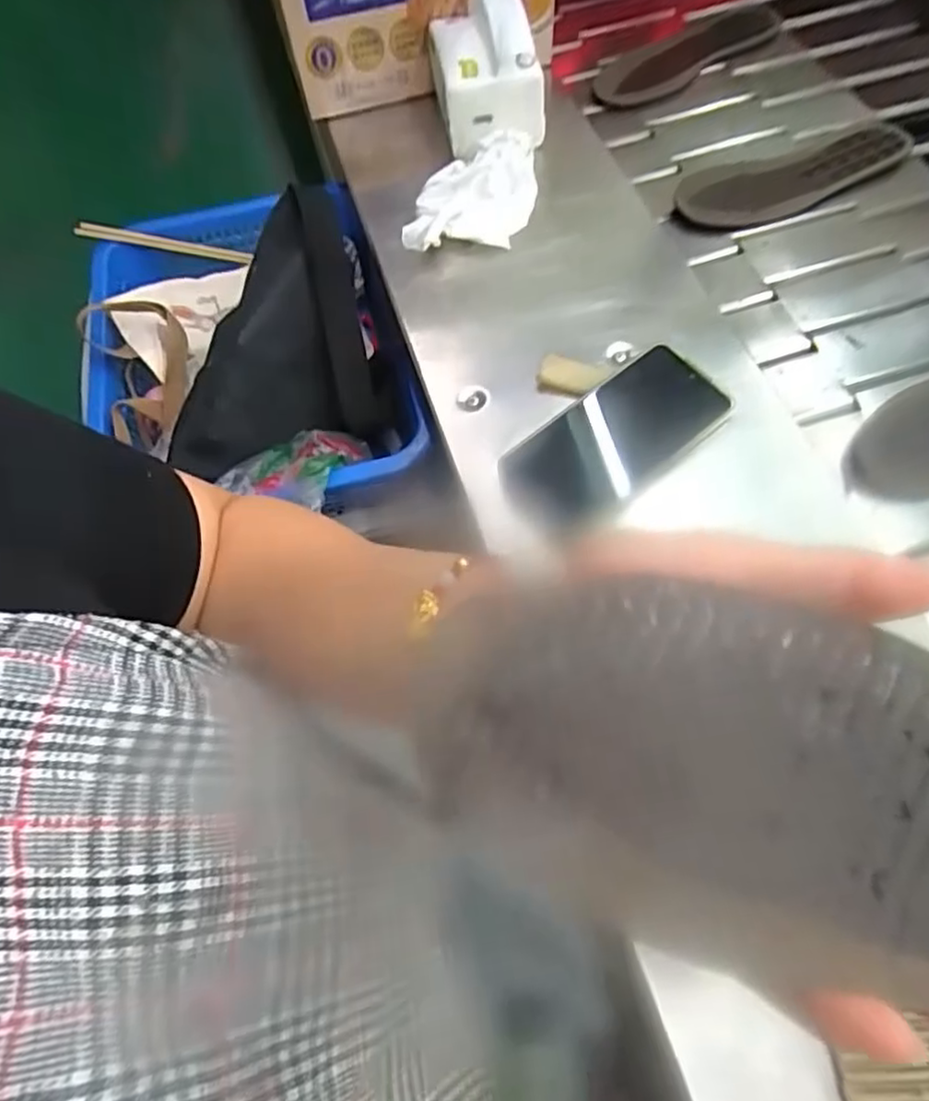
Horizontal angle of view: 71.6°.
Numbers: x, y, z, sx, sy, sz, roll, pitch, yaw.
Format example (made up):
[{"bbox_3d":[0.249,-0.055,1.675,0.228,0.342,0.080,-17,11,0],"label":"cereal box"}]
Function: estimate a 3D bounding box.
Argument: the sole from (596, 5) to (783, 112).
[{"bbox_3d":[0.271,-0.599,0.776,0.265,0.036,0.096,-32,60,-21],"label":"sole"}]

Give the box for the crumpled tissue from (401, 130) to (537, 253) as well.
[{"bbox_3d":[0.017,-0.314,0.581,0.063,0.057,0.156,33,60,21],"label":"crumpled tissue"}]

